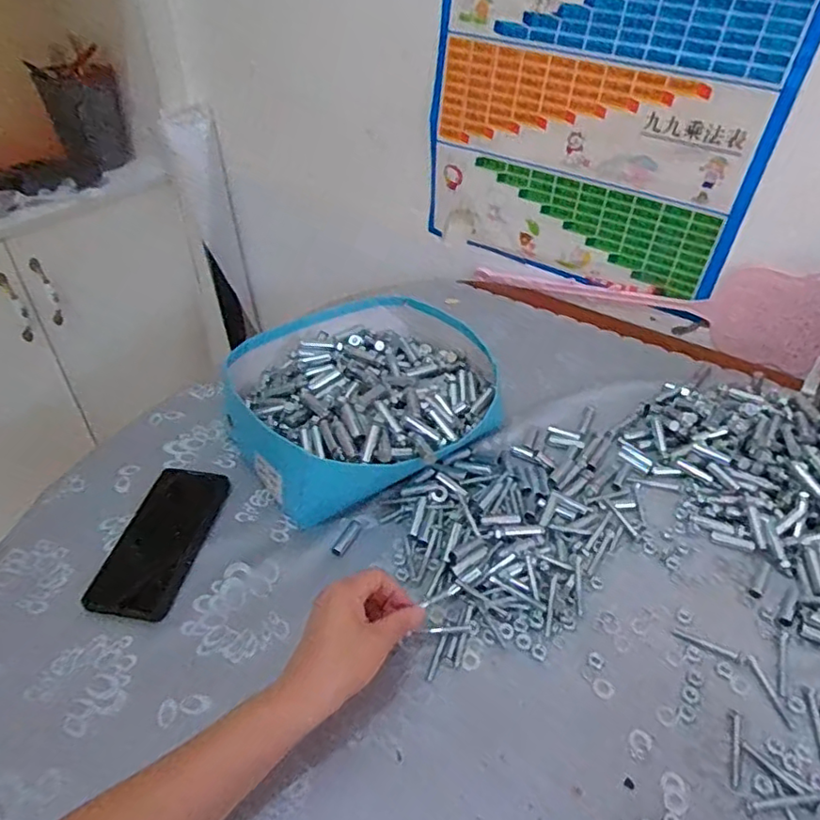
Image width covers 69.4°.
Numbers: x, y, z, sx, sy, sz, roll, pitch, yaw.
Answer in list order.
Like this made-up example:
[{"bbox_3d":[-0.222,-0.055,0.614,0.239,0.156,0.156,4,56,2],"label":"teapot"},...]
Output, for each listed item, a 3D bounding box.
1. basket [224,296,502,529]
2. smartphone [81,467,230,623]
[{"bbox_3d":[-0.044,-0.023,0.685,0.315,0.089,0.280,-28,49,-28],"label":"basket"},{"bbox_3d":[-0.243,0.125,0.584,0.078,0.012,0.167,6,42,7],"label":"smartphone"}]

